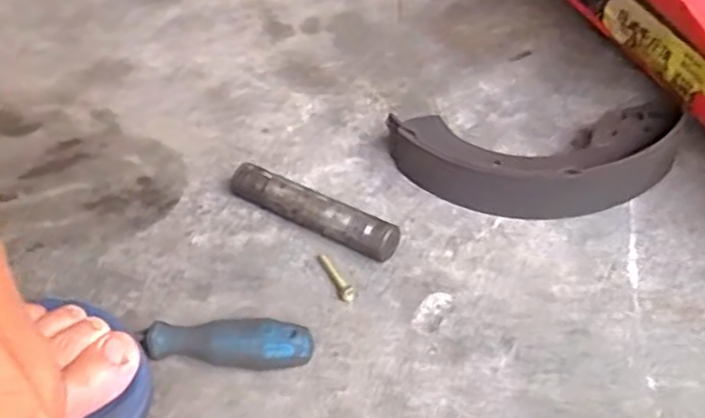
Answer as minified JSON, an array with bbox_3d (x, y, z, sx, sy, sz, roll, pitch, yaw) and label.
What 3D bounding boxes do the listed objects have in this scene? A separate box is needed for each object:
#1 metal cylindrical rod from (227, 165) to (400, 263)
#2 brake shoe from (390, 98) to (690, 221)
[{"bbox_3d":[-0.030,0.002,0.478,0.134,0.024,0.021,24,54,24],"label":"metal cylindrical rod"},{"bbox_3d":[0.132,-0.034,0.490,0.201,0.047,0.079,-7,48,-1],"label":"brake shoe"}]

